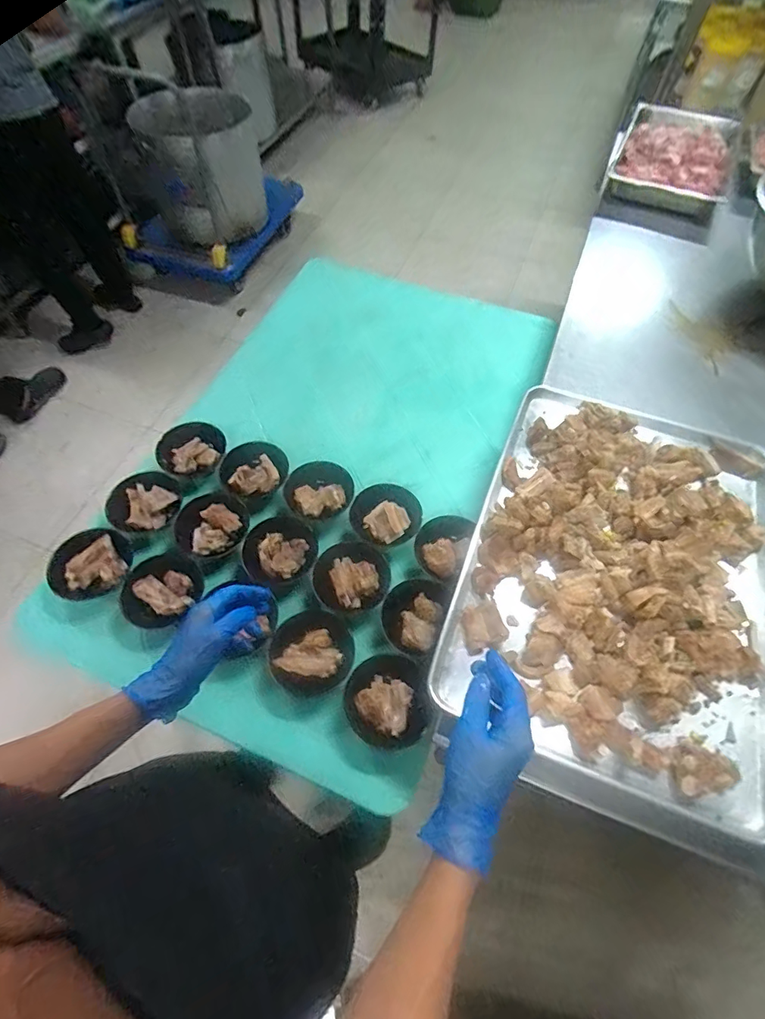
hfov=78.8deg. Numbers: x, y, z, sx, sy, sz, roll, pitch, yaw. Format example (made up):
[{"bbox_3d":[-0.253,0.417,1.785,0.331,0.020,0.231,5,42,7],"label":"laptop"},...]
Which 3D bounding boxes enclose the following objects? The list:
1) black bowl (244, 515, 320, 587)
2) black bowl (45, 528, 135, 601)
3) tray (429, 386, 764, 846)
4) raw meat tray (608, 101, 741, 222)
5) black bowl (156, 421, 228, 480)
[{"bbox_3d":[-0.196,0.075,0.895,0.134,0.037,0.136,0,60,-1],"label":"black bowl"},{"bbox_3d":[-0.529,0.101,0.845,0.135,0.053,0.120,-25,64,-14],"label":"black bowl"},{"bbox_3d":[0.387,0.091,0.763,0.465,0.078,0.680,20,62,10],"label":"tray"},{"bbox_3d":[0.897,-1.085,1.419,0.323,0.089,0.532,21,62,11],"label":"raw meat tray"},{"bbox_3d":[-0.404,-0.126,0.981,0.133,0.034,0.132,0,60,-1],"label":"black bowl"}]

